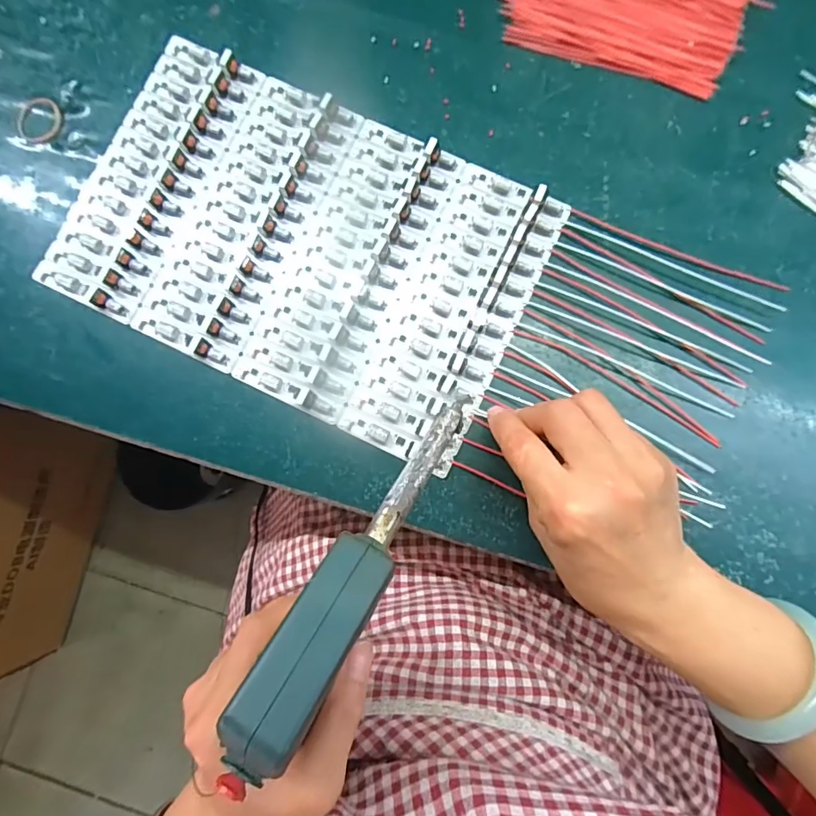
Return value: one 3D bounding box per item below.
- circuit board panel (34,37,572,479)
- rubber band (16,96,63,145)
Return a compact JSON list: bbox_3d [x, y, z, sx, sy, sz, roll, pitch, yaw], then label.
[{"bbox_3d":[-0.067,-0.105,0.313,0.290,0.012,0.186,25,85,4],"label":"circuit board panel"},{"bbox_3d":[-0.246,-0.192,0.327,0.032,0.007,0.032,30,86,5],"label":"rubber band"}]

